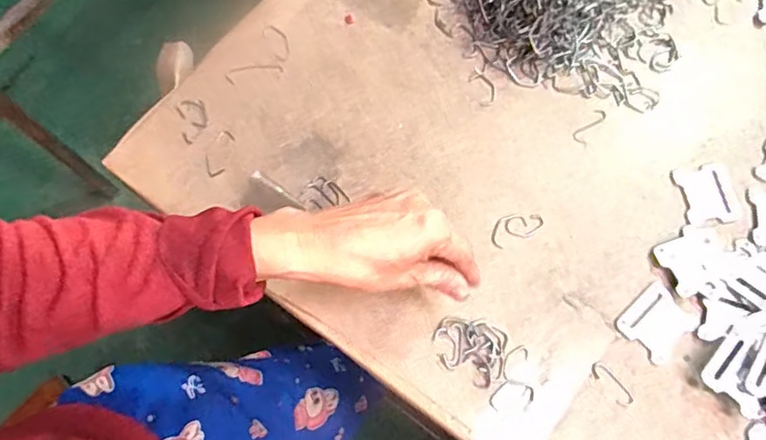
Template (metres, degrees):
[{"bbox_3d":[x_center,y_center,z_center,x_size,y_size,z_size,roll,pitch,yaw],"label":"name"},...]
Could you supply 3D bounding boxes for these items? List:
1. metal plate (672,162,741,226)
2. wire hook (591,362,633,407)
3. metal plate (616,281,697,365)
[{"bbox_3d":[0.265,-0.022,0.464,0.043,0.004,0.051,-8,71,-2],"label":"metal plate"},{"bbox_3d":[0.168,0.121,0.416,0.013,0.004,0.037,-36,74,-11],"label":"wire hook"},{"bbox_3d":[0.208,0.078,0.429,0.049,0.004,0.041,-41,75,-12],"label":"metal plate"}]

